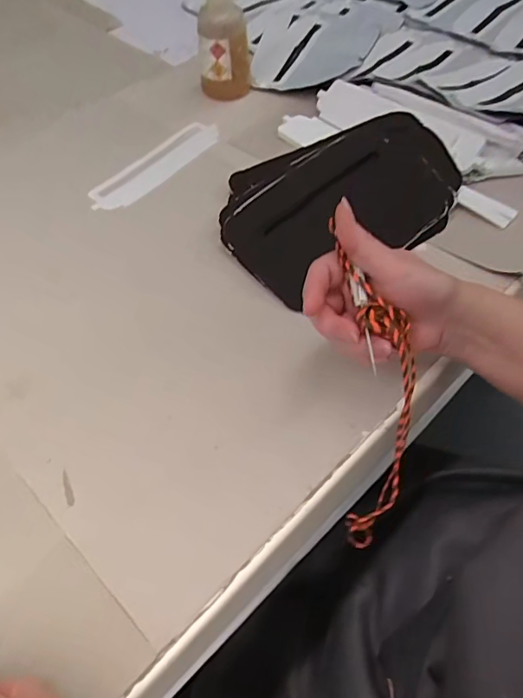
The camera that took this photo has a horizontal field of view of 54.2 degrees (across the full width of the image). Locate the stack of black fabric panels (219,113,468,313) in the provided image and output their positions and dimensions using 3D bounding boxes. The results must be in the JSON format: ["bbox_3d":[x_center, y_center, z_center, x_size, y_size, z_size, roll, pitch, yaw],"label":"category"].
[{"bbox_3d":[0.079,-0.156,0.514,0.251,0.042,0.187,-28,60,-16],"label":"stack of black fabric panels"}]

